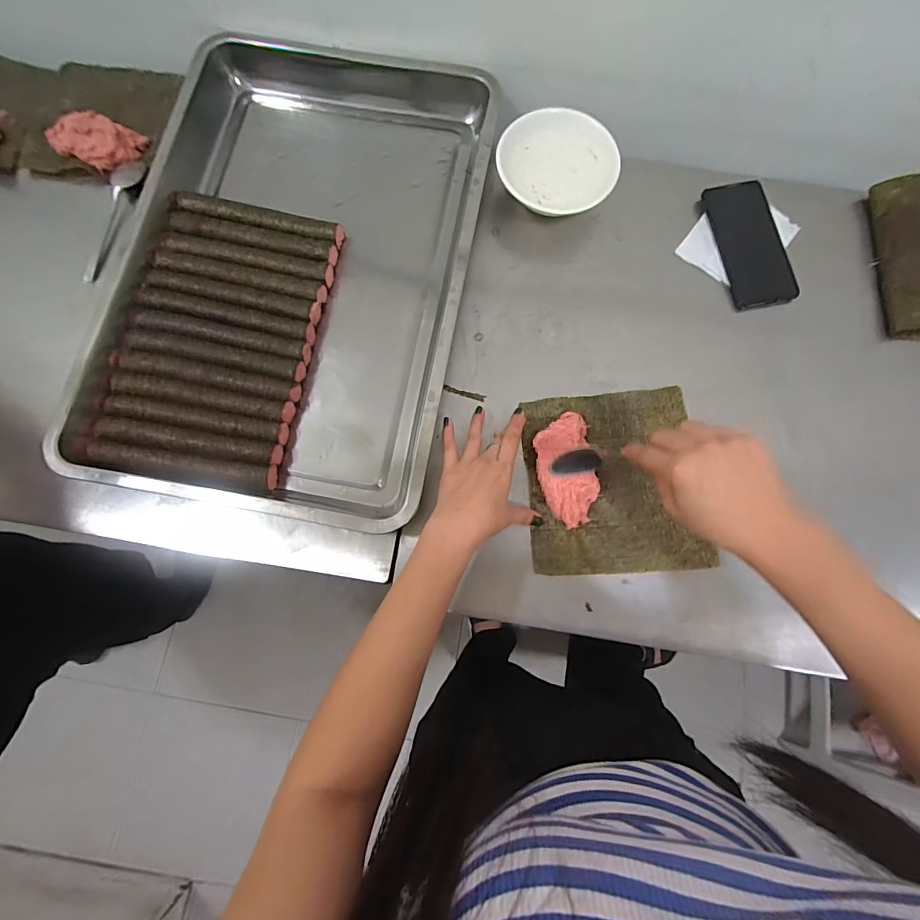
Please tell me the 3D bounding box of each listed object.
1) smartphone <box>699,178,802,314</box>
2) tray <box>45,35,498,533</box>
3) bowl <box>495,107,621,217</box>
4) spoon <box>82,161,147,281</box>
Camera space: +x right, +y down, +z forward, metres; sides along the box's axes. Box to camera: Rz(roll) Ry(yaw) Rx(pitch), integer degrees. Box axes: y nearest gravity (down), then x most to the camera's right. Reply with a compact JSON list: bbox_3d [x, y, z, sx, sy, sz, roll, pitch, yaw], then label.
[{"bbox_3d":[0.365,-0.271,0.535,0.078,0.013,0.162,-11,80,-2],"label":"smartphone"},{"bbox_3d":[-0.189,-0.241,0.505,0.395,0.054,0.600,10,80,2],"label":"tray"},{"bbox_3d":[0.118,-0.358,0.534,0.145,0.049,0.124,2,80,0],"label":"bowl"},{"bbox_3d":[-0.435,-0.303,0.534,0.027,0.025,0.178,8,80,2],"label":"spoon"}]

